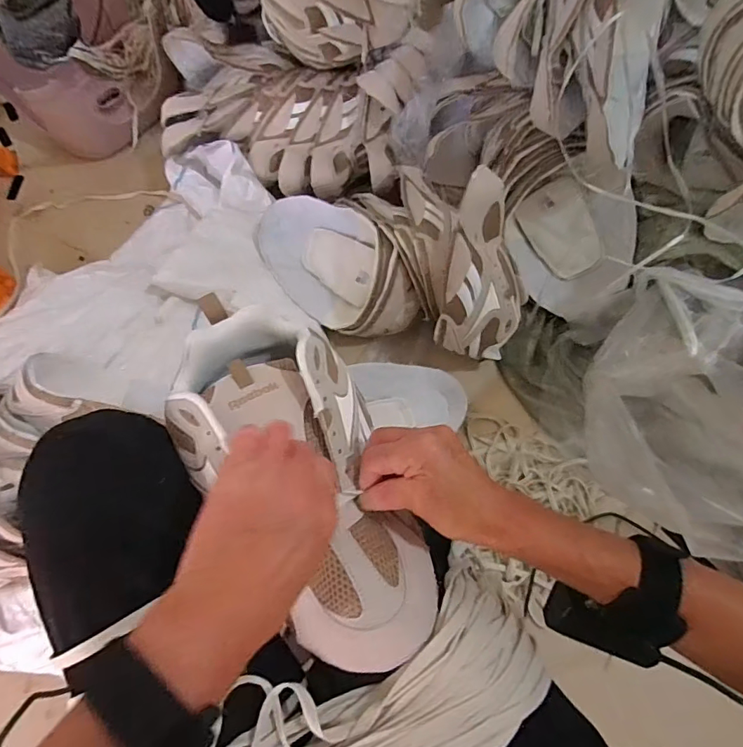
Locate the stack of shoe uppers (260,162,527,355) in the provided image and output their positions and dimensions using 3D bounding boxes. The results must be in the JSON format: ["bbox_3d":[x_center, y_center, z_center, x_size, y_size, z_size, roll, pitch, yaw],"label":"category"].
[{"bbox_3d":[0.015,-0.178,0.716,0.406,0.169,0.209,16,72,29],"label":"stack of shoe uppers"}]

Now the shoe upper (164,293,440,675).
[{"bbox_3d":[-0.053,0.064,0.334,0.129,0.079,0.277,-27,73,-7],"label":"shoe upper"}]

